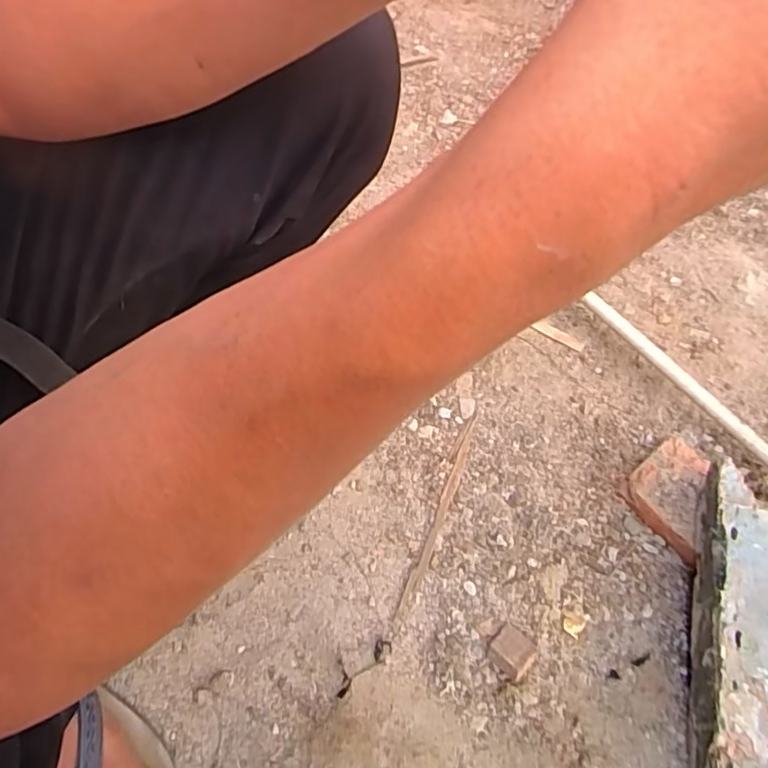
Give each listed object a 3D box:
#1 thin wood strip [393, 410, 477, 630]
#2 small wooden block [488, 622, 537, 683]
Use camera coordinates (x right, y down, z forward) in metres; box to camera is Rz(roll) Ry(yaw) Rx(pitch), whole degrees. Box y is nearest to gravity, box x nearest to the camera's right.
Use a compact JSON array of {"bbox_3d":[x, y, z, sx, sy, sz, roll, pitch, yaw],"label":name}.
[{"bbox_3d":[0.055,0.123,0.564,0.012,0.006,0.219,18,61,12],"label":"thin wood strip"},{"bbox_3d":[0.109,0.226,0.490,0.036,0.020,0.032,36,65,21],"label":"small wooden block"}]

